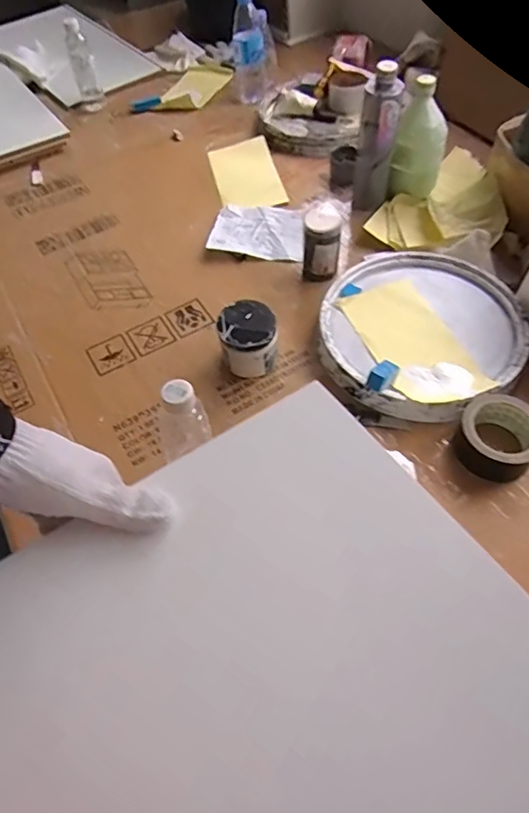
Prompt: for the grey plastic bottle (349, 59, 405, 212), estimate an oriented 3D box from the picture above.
[{"bbox_3d":[0.191,-0.458,0.882,0.071,0.219,0.057,5,57,7],"label":"grey plastic bottle"}]

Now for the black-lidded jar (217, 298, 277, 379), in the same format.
[{"bbox_3d":[-0.024,-0.094,0.750,0.080,0.086,0.080,-7,56,-1],"label":"black-lidded jar"}]

